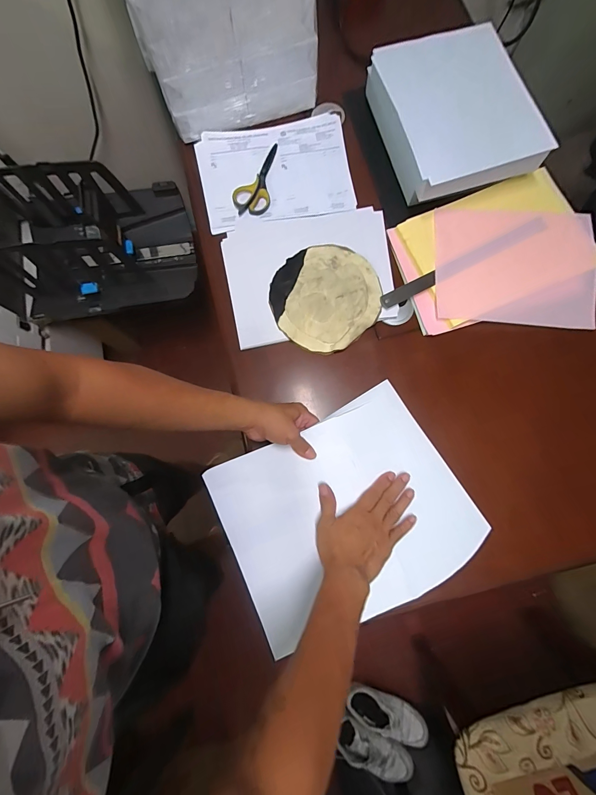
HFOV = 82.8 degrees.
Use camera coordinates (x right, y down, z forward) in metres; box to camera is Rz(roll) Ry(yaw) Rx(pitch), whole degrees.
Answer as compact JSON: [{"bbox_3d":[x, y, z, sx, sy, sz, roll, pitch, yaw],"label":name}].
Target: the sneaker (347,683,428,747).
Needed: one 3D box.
[{"bbox_3d":[0.277,0.986,1.044,0.255,0.084,0.088,20,80,6],"label":"sneaker"}]

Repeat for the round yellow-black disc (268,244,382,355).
[{"bbox_3d":[0.048,-0.178,0.590,0.181,0.016,0.190,0,78,2],"label":"round yellow-black disc"}]

